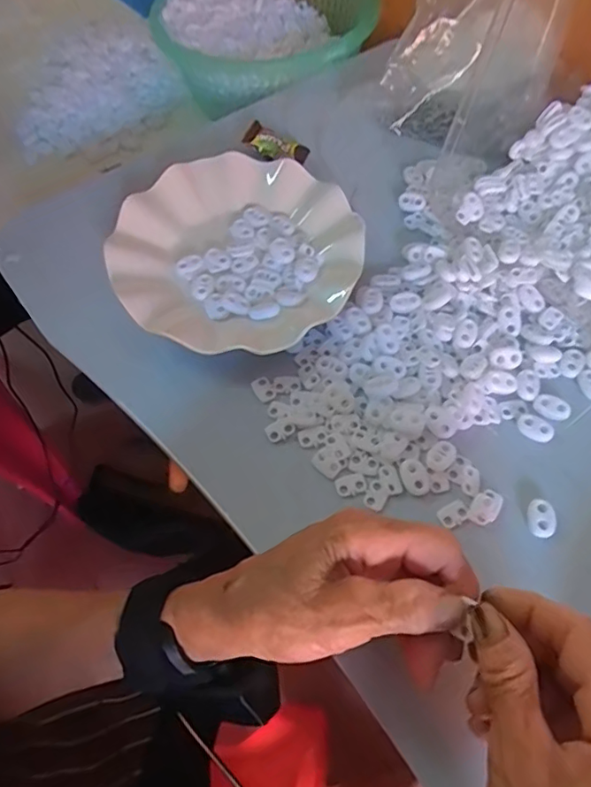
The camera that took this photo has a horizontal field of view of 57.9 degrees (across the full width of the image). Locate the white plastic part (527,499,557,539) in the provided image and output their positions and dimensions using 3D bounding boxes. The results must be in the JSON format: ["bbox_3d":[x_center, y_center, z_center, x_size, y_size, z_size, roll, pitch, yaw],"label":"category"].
[{"bbox_3d":[0.141,0.072,0.307,0.015,0.004,0.022,-3,60,1],"label":"white plastic part"}]

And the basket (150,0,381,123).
[{"bbox_3d":[-0.027,-0.395,0.574,0.214,0.084,0.203,-1,60,2],"label":"basket"}]

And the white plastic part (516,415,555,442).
[{"bbox_3d":[0.150,0.022,0.335,0.022,0.004,0.014,22,63,15],"label":"white plastic part"}]

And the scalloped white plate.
[{"bbox_3d":[-0.039,-0.106,0.393,0.172,0.038,0.173,-1,60,2],"label":"scalloped white plate"}]

